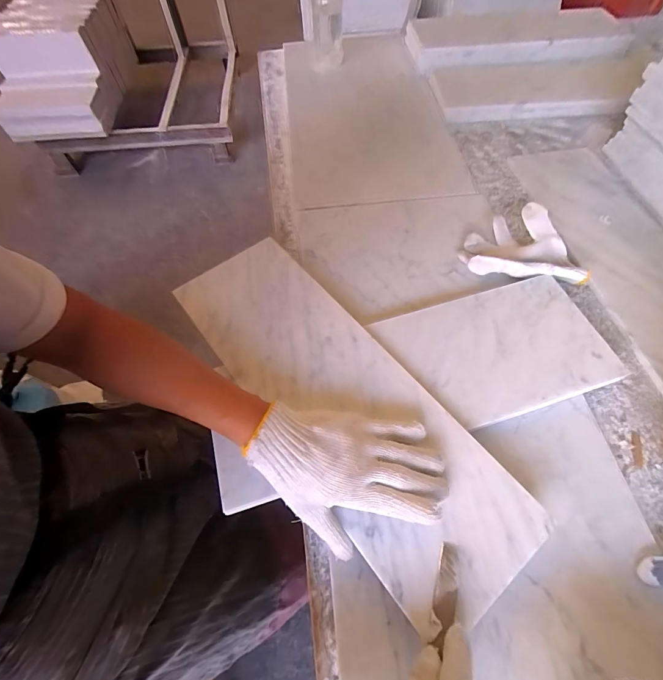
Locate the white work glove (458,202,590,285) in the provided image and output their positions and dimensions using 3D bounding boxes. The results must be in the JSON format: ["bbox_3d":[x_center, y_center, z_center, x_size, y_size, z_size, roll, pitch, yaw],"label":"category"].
[{"bbox_3d":[0.265,-0.132,0.480,0.166,0.041,0.109,5,58,4],"label":"white work glove"}]

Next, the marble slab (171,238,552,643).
[{"bbox_3d":[-0.001,0.050,0.376,0.152,0.018,0.450,-36,65,-20],"label":"marble slab"}]

